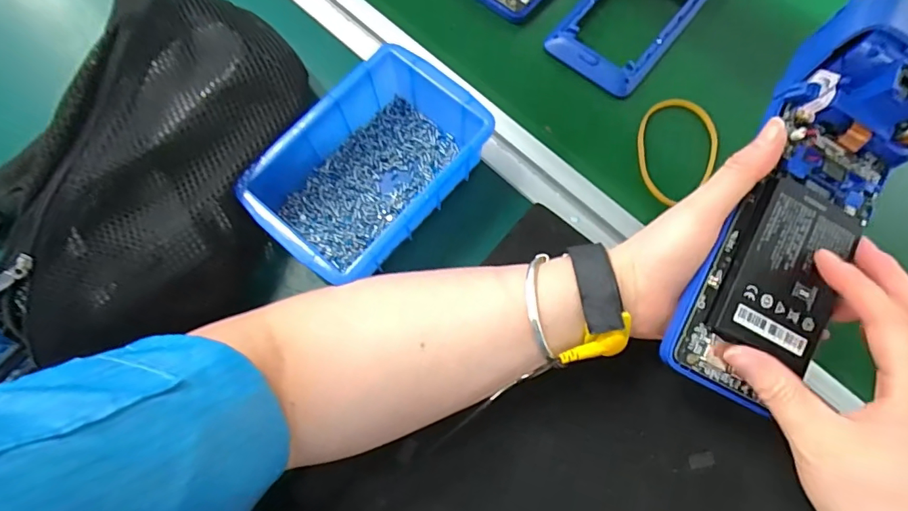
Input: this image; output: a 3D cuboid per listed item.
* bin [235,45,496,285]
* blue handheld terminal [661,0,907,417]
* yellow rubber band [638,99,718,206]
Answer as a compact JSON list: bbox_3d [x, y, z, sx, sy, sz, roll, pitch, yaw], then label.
[{"bbox_3d":[-0.054,-0.057,0.321,0.095,0.058,0.149,41,78,11],"label":"bin"},{"bbox_3d":[0.191,-0.025,0.253,0.079,0.042,0.215,29,92,10],"label":"blue handheld terminal"},{"bbox_3d":[0.170,-0.079,0.357,0.058,0.004,0.090,4,74,3],"label":"yellow rubber band"}]

